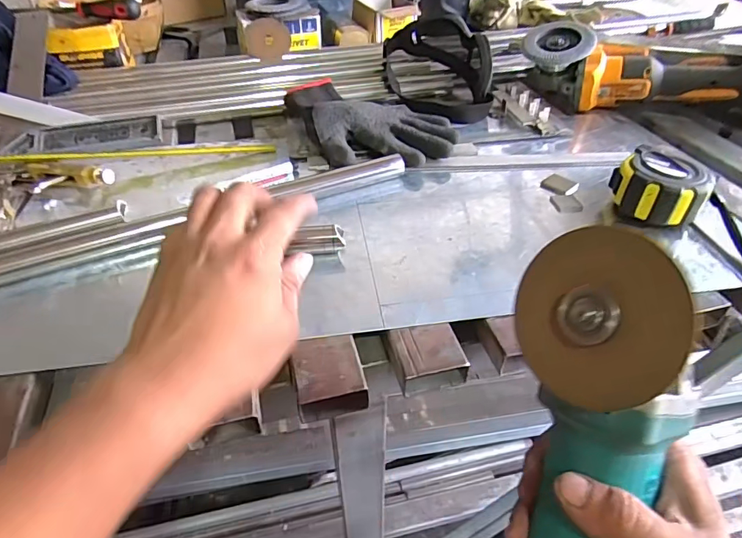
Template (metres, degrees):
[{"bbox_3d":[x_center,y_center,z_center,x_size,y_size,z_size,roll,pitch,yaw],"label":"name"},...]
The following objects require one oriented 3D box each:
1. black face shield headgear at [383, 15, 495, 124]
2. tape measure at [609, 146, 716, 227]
[{"bbox_3d":[0.095,-0.283,0.654,0.139,0.078,0.191,-4,42,-3],"label":"black face shield headgear"},{"bbox_3d":[0.280,-0.077,0.465,0.070,0.054,0.084,-28,49,-28],"label":"tape measure"}]

